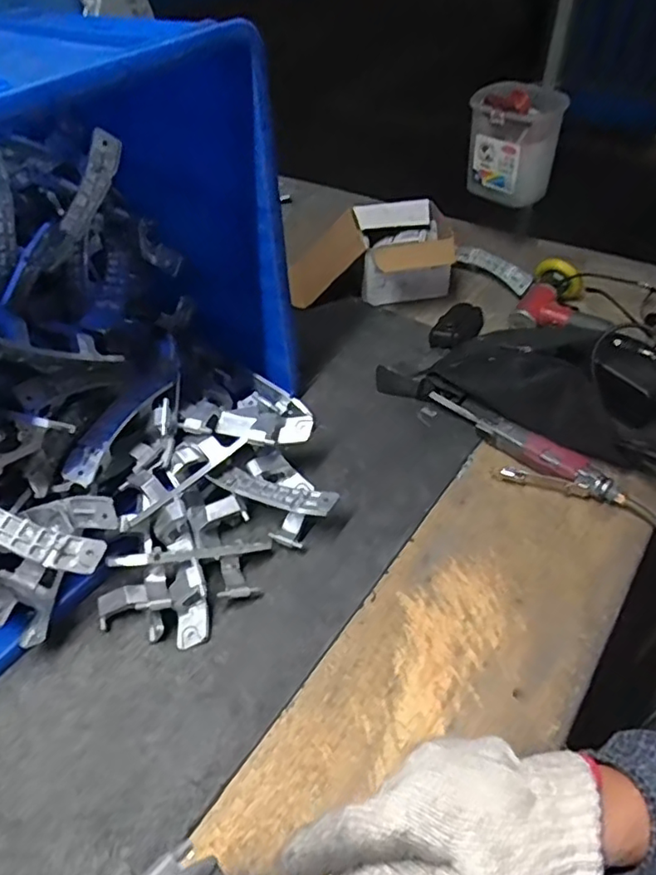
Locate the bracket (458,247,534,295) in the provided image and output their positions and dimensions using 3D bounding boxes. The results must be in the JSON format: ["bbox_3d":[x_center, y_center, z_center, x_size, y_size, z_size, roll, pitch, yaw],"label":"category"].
[{"bbox_3d":[0.265,-0.273,0.935,0.012,0.034,0.145,-12,43,-41],"label":"bracket"}]

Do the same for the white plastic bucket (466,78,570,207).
[{"bbox_3d":[0.294,-0.472,0.926,0.135,0.159,0.137,11,47,13],"label":"white plastic bucket"}]

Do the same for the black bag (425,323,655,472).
[{"bbox_3d":[0.291,-0.071,0.703,0.288,0.079,0.198,33,55,30],"label":"black bag"}]

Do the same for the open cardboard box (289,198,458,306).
[{"bbox_3d":[0.064,-0.290,0.916,0.245,0.105,0.127,-3,45,0],"label":"open cardboard box"}]

